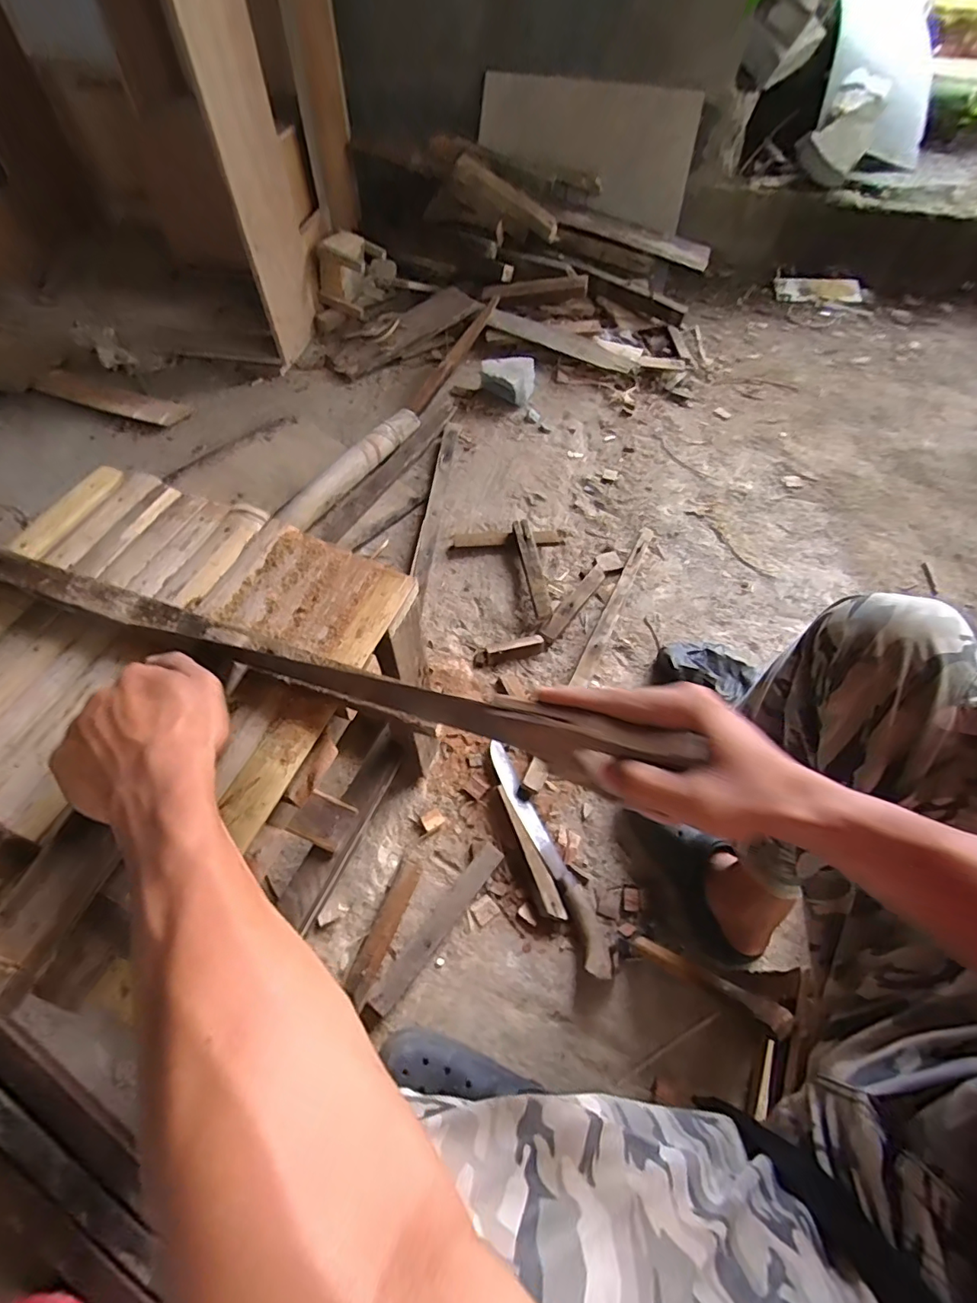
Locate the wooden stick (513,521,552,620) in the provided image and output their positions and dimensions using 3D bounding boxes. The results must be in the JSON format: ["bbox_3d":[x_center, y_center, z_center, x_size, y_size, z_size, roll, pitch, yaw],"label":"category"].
[{"bbox_3d":[0.084,-0.158,1.001,0.034,0.031,0.199,-11,78,-10],"label":"wooden stick"}]

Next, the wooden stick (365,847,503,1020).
[{"bbox_3d":[-0.064,0.365,0.699,0.030,0.014,0.245,44,64,1],"label":"wooden stick"}]

